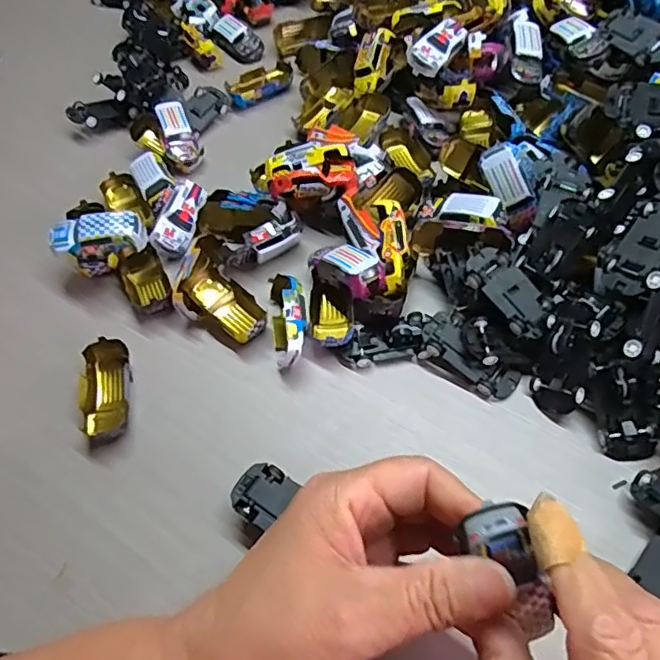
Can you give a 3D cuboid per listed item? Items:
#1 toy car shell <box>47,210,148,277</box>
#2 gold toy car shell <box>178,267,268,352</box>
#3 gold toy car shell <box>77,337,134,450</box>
[{"bbox_3d":[-0.159,-0.060,0.406,0.061,0.030,0.032,-23,57,-11],"label":"toy car shell"},{"bbox_3d":[-0.071,-0.016,0.393,0.038,0.020,0.065,-35,60,-18],"label":"gold toy car shell"},{"bbox_3d":[-0.140,0.040,0.363,0.028,0.021,0.064,-10,56,-2],"label":"gold toy car shell"}]

